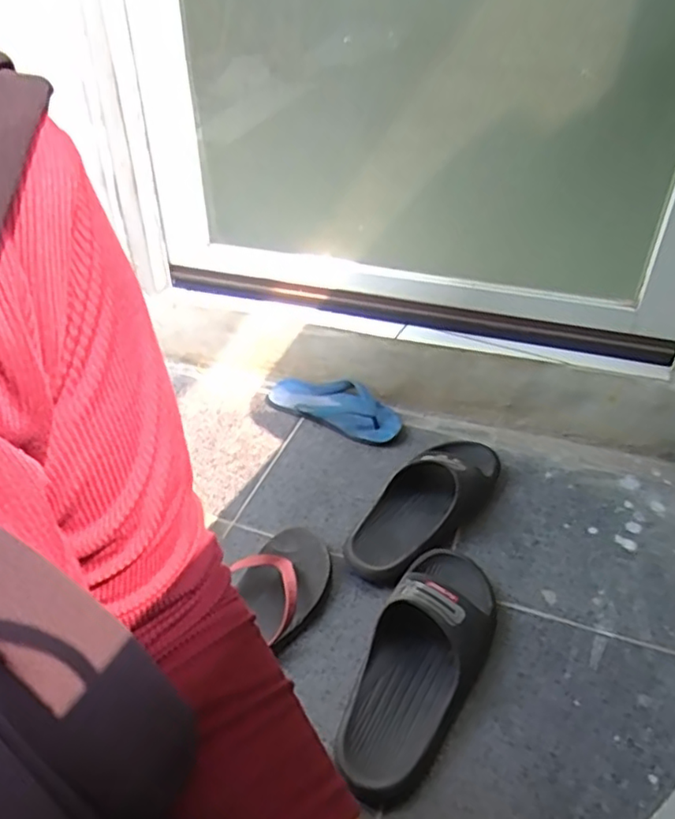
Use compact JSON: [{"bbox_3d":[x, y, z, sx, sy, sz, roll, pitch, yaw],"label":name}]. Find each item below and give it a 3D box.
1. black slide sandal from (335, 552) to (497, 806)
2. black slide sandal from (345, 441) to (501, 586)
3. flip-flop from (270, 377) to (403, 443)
[{"bbox_3d":[0.091,0.258,0.671,0.116,0.071,0.283,22,42,25],"label":"black slide sandal"},{"bbox_3d":[0.119,0.118,0.846,0.118,0.066,0.279,27,45,30],"label":"black slide sandal"},{"bbox_3d":[-0.006,-0.008,1.057,0.245,0.036,0.088,22,42,25],"label":"flip-flop"}]

